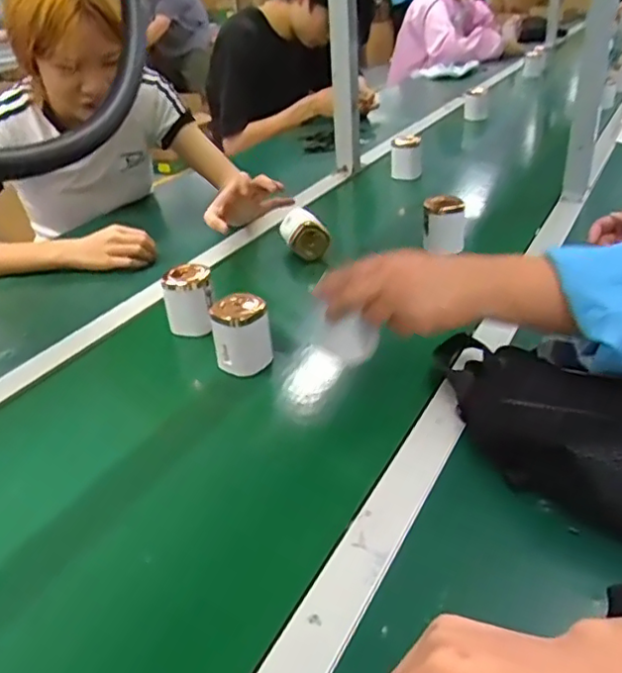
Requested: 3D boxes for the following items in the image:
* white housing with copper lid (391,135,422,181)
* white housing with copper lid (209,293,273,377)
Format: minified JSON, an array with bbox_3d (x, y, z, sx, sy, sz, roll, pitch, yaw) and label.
[{"bbox_3d":[0.186,-0.352,1.229,0.064,0.078,0.057,-1,30,5],"label":"white housing with copper lid"},{"bbox_3d":[-0.075,-0.004,0.682,0.060,0.075,0.054,-7,30,-5],"label":"white housing with copper lid"}]

